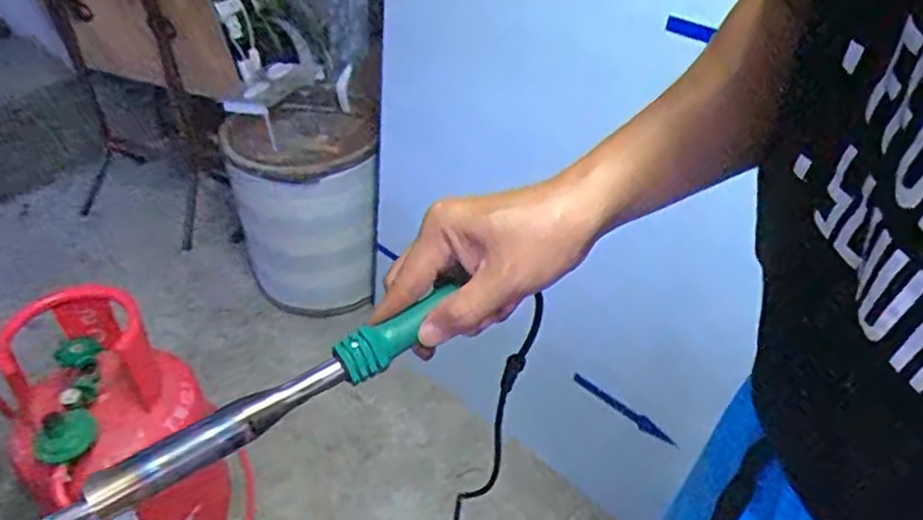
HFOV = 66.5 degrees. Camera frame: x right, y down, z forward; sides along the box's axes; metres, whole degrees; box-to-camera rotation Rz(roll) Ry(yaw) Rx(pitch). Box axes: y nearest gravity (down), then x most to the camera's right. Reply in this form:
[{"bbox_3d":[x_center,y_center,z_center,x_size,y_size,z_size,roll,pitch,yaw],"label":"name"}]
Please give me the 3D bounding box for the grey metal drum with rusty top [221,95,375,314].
[{"bbox_3d":[-0.369,-0.137,1.754,0.331,0.487,0.301,-6,40,-8],"label":"grey metal drum with rusty top"}]

